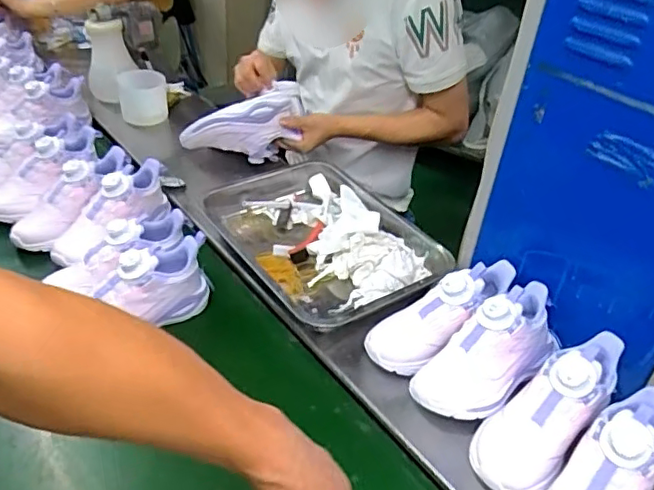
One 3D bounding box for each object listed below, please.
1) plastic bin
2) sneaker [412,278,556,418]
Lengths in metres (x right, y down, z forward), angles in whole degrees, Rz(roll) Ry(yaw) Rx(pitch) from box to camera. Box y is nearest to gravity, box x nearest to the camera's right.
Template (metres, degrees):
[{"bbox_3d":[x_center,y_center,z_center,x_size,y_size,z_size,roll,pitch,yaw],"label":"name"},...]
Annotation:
[{"bbox_3d":[-0.013,-0.011,0.900,0.269,0.066,0.370,-27,46,-34],"label":"plastic bin"},{"bbox_3d":[0.192,0.122,0.679,0.213,0.086,0.085,-35,49,-19],"label":"sneaker"}]

